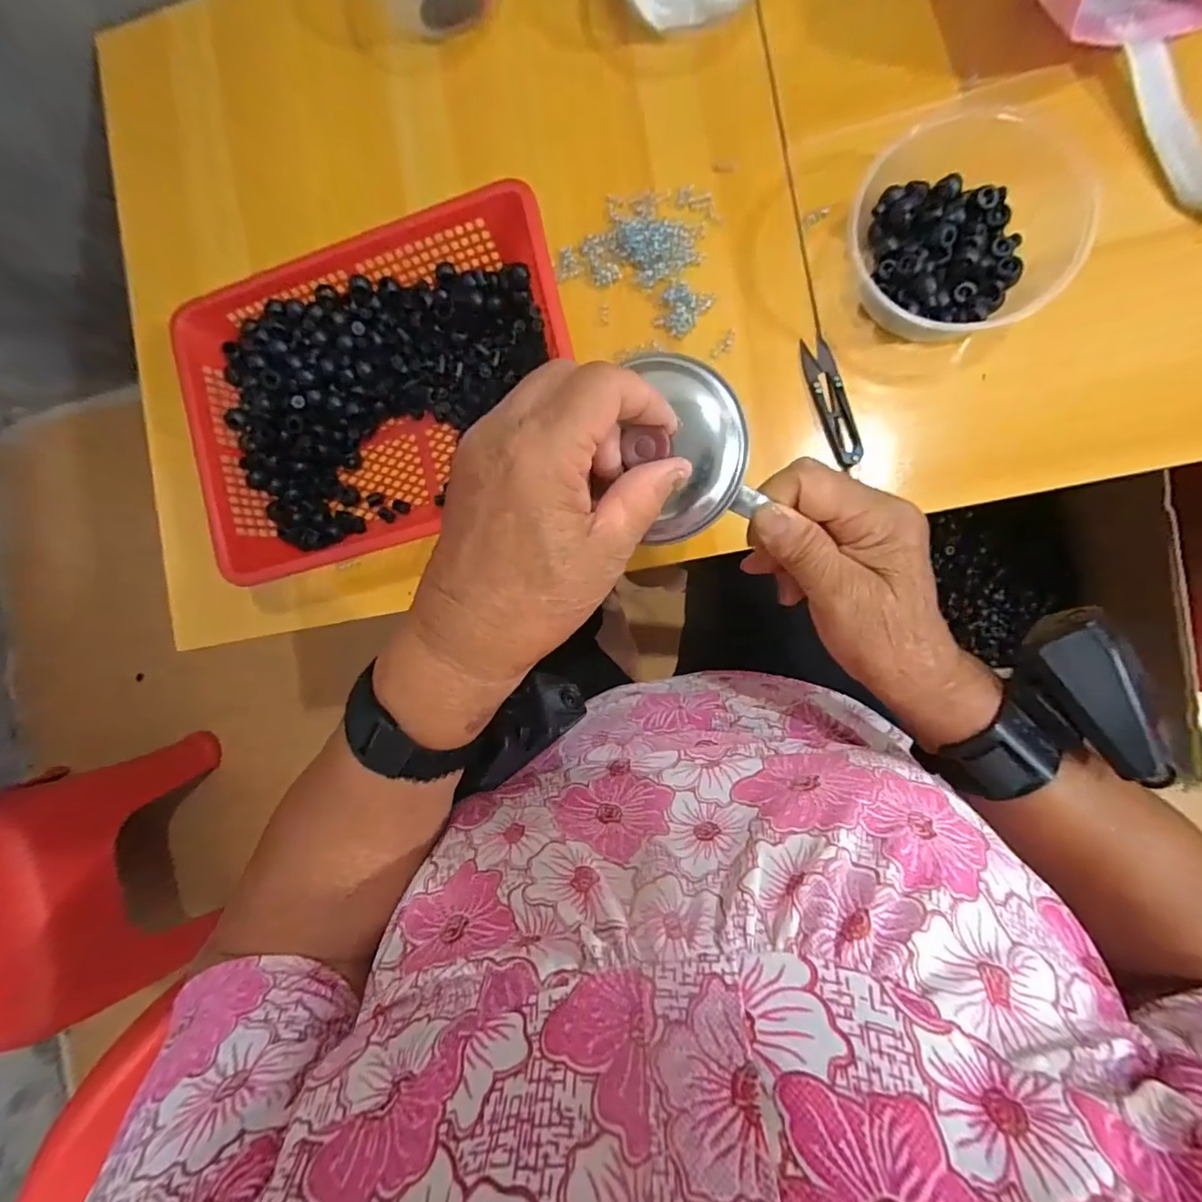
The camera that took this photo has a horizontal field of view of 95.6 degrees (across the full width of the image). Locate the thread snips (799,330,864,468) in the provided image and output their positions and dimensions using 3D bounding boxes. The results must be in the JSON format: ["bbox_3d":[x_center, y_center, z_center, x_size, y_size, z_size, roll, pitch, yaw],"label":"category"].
[{"bbox_3d":[0.173,-0.150,0.408,0.023,0.005,0.099,-16,87,8],"label":"thread snips"}]

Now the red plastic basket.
[{"bbox_3d":[-0.164,-0.161,0.428,0.291,0.075,0.212,-15,87,8],"label":"red plastic basket"}]

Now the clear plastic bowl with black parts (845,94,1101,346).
[{"bbox_3d":[0.246,-0.252,0.373,0.143,0.052,0.132,35,94,7],"label":"clear plastic bowl with black parts"}]

